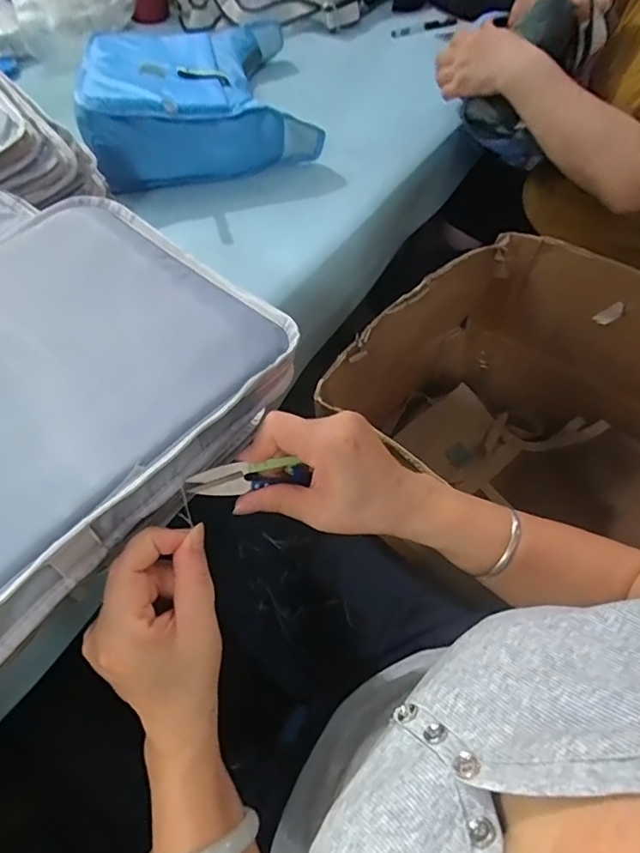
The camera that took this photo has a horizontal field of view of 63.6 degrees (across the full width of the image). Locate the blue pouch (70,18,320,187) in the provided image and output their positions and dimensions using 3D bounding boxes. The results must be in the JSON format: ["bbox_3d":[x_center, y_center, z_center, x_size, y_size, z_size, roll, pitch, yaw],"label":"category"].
[{"bbox_3d":[-0.174,-0.478,0.733,0.304,0.091,0.297,-14,58,-12],"label":"blue pouch"}]

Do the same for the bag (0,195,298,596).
[{"bbox_3d":[-0.190,-0.029,0.306,0.219,0.023,0.310,35,61,19],"label":"bag"}]

